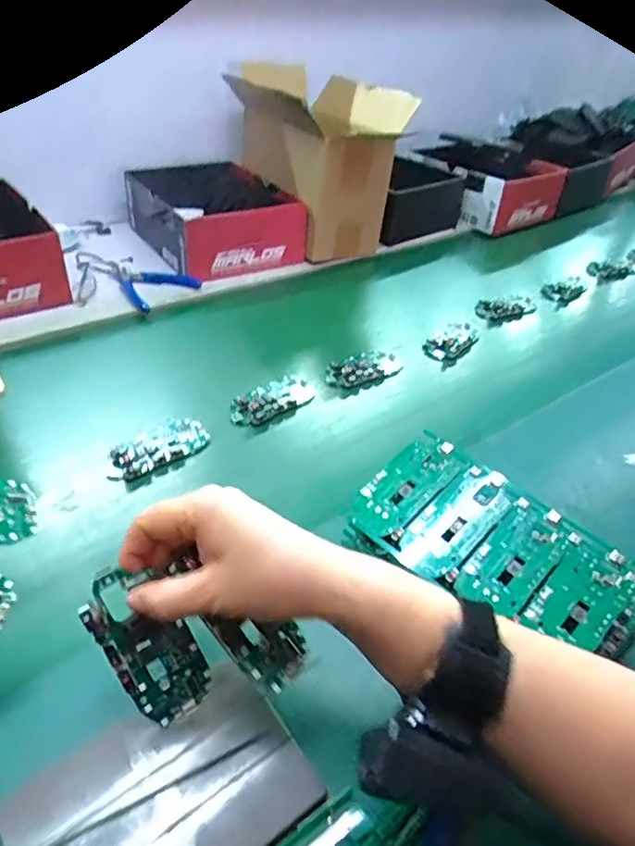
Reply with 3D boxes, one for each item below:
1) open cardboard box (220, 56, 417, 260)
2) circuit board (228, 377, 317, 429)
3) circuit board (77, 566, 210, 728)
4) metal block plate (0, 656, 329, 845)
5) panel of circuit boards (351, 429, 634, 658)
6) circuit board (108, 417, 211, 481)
[{"bbox_3d":[0.002,-0.399,0.892,0.188,0.213,0.235,-21,48,-27],"label":"open cardboard box"},{"bbox_3d":[-0.047,-0.024,0.627,0.098,0.019,0.043,-30,52,-33],"label":"circuit board"},{"bbox_3d":[-0.097,0.128,0.336,0.044,0.097,0.006,-30,10,-19],"label":"circuit board"},{"bbox_3d":[-0.083,0.204,0.317,0.147,0.016,0.099,-25,49,-29],"label":"metal block plate"},{"bbox_3d":[0.130,0.093,0.436,0.111,0.022,0.202,-39,58,-24],"label":"panel of circuit boards"},{"bbox_3d":[-0.151,0.023,0.553,0.053,0.016,0.101,35,50,30],"label":"circuit board"}]

